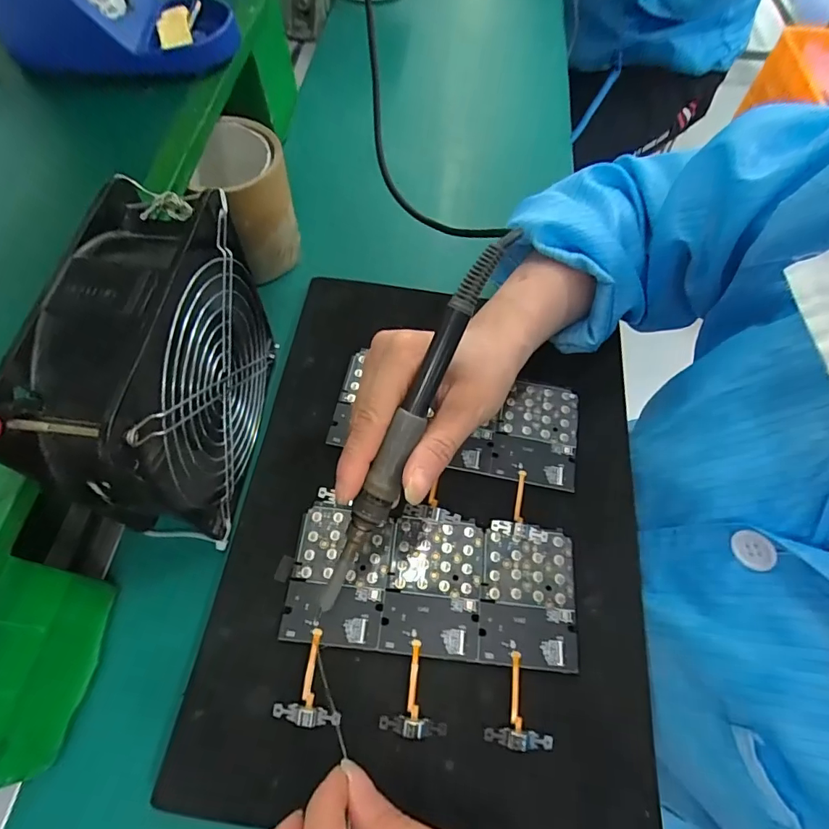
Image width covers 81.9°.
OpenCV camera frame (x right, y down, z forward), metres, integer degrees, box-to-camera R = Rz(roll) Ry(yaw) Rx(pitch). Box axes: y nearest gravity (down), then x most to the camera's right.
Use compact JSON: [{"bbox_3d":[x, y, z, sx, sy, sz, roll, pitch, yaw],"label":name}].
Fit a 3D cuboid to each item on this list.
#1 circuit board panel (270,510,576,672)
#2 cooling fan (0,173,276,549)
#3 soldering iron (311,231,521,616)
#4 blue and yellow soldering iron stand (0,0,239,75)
[{"bbox_3d":[0.012,0.100,0.283,0.164,0.009,0.076,6,60,2],"label":"circuit board panel"},{"bbox_3d":[-0.131,-0.017,0.263,0.062,0.145,0.152,3,62,0],"label":"cooling fan"},{"bbox_3d":[-0.004,0.009,0.235,0.016,0.013,0.203,27,99,13],"label":"soldering iron"},{"bbox_3d":[-0.206,-0.291,0.328,0.147,0.093,0.085,7,60,2],"label":"blue and yellow soldering iron stand"}]

